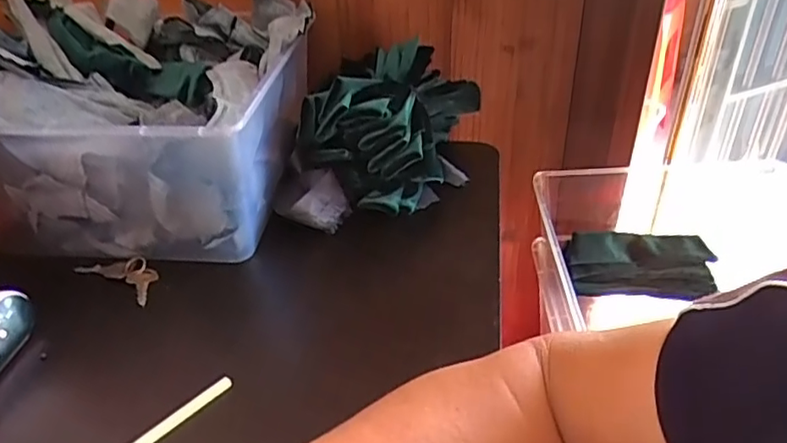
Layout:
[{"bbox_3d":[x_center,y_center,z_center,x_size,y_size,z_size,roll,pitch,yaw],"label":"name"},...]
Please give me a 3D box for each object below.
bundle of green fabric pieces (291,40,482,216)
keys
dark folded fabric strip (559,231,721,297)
[{"bbox_3d":[-0.002,-0.108,0.629,0.163,0.110,0.199,13,37,21],"label":"bundle of green fabric pieces"},{"bbox_3d":[-0.236,0.045,0.526,0.081,0.010,0.040,17,39,26],"label":"keys"},{"bbox_3d":[0.302,0.053,0.738,0.169,0.076,0.023,0,3,7],"label":"dark folded fabric strip"}]

